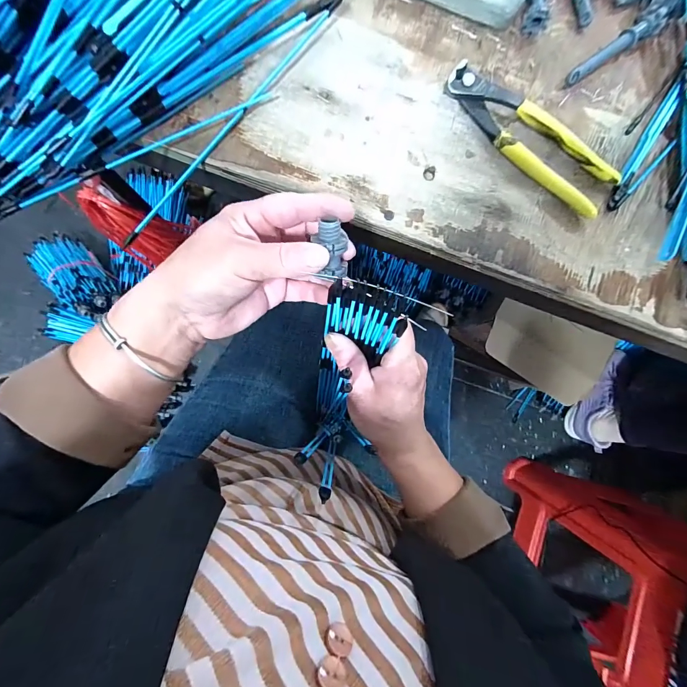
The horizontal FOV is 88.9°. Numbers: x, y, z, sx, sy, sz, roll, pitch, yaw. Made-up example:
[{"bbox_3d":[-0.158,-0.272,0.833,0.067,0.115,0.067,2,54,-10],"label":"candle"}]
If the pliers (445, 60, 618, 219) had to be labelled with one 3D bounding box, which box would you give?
[{"bbox_3d":[0.156,-0.173,0.293,0.162,0.013,0.049,34,84,-2],"label":"pliers"}]

